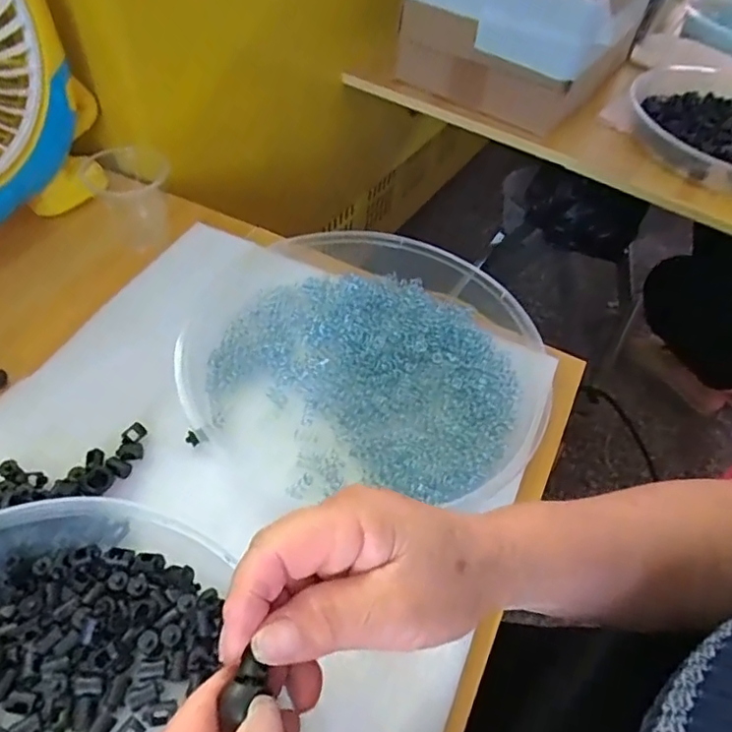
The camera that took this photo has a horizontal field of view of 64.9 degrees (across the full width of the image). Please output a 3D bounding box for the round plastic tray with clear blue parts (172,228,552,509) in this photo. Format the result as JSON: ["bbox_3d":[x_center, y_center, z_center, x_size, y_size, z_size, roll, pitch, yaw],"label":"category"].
[{"bbox_3d":[-0.008,-0.003,0.406,0.254,0.034,0.225,27,54,14],"label":"round plastic tray with clear blue parts"}]

